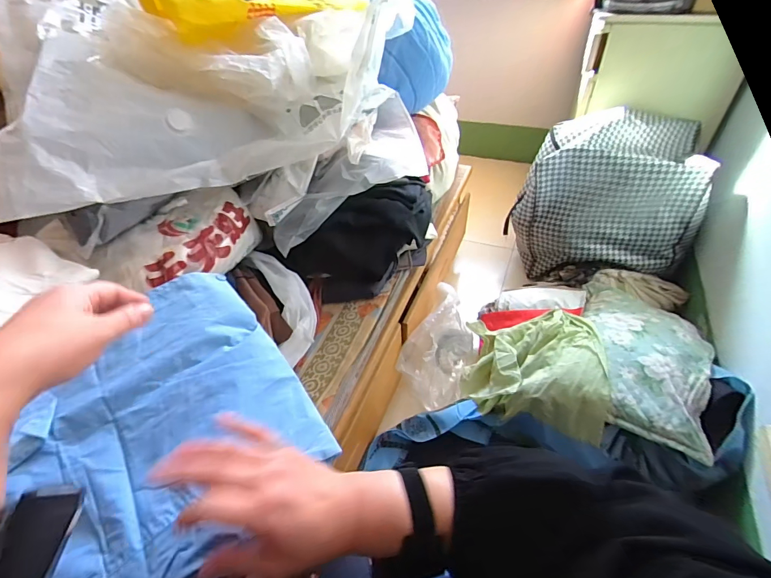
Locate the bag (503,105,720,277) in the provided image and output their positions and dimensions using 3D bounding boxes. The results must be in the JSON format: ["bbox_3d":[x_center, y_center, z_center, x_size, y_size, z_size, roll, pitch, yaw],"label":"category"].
[{"bbox_3d":[0.779,-0.329,1.412,0.583,0.482,0.363,12,47,16],"label":"bag"}]

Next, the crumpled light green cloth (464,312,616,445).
[{"bbox_3d":[0.402,0.216,1.115,0.327,0.230,0.412,5,45,10],"label":"crumpled light green cloth"}]

